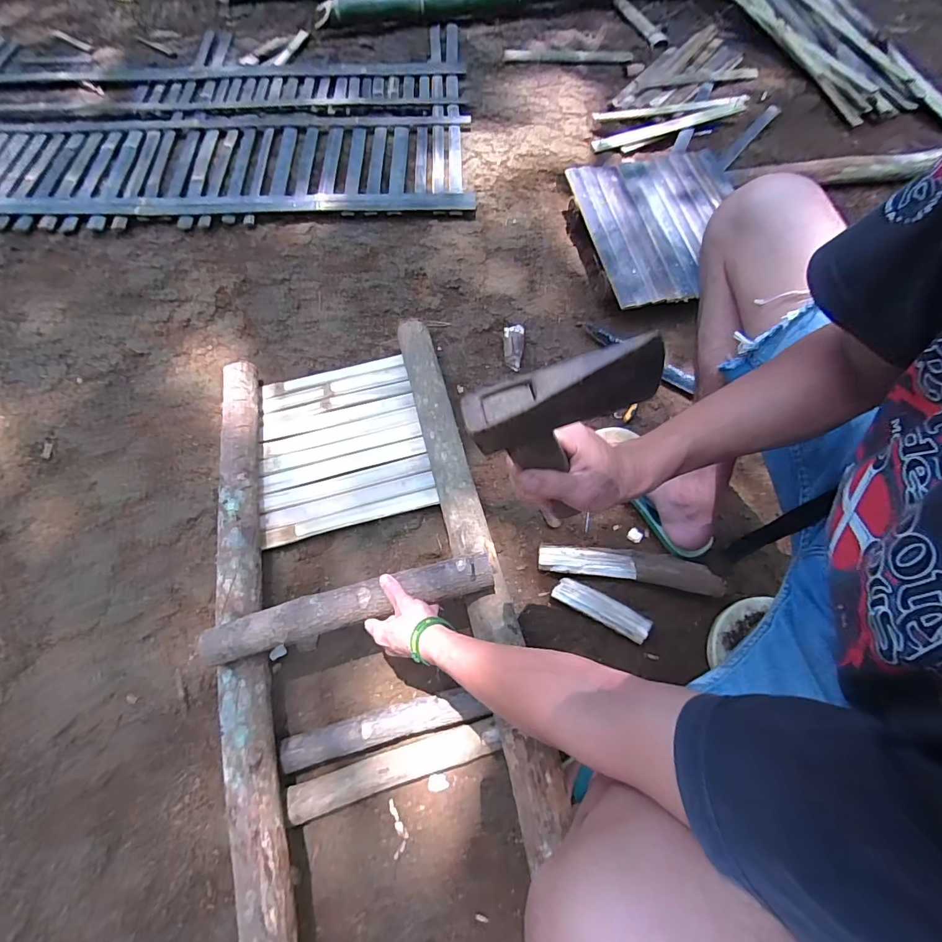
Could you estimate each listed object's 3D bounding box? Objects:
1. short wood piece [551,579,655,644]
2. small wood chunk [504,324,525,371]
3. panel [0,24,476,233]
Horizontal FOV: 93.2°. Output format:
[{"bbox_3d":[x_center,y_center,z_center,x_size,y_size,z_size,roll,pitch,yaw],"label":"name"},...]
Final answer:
[{"bbox_3d":[0.206,0.220,0.707,0.155,0.022,0.038,25,68,11],"label":"short wood piece"},{"bbox_3d":[0.090,-0.268,0.931,0.042,0.045,0.112,3,67,3],"label":"small wood chunk"},{"bbox_3d":[-0.769,-0.961,1.223,1.487,0.038,0.815,-4,66,-1],"label":"panel"}]

